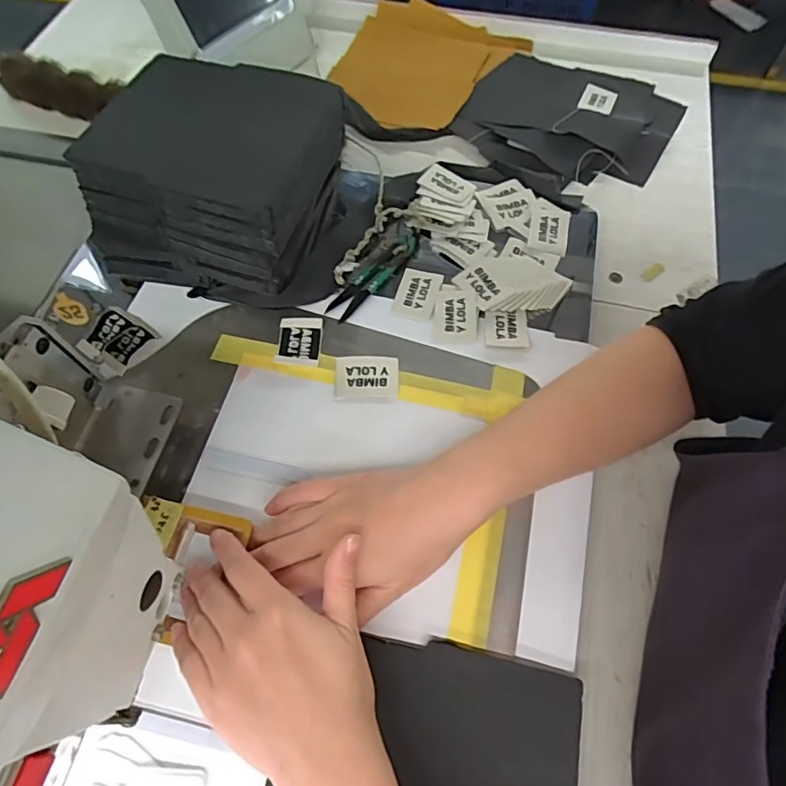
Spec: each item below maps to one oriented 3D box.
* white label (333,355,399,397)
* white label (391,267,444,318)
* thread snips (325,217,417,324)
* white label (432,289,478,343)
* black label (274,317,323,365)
[{"bbox_3d":[-0.020,-0.013,0.402,0.049,0.006,0.034,2,64,2],"label":"white label"},{"bbox_3d":[0.021,-0.087,0.438,0.034,0.004,0.047,15,65,8],"label":"white label"},{"bbox_3d":[-0.013,-0.114,0.447,0.040,0.010,0.126,28,68,13],"label":"thread snips"},{"bbox_3d":[0.052,-0.064,0.426,0.034,0.004,0.050,1,68,7],"label":"white label"},{"bbox_3d":[-0.075,-0.041,0.414,0.033,0.008,0.044,2,64,2],"label":"black label"}]

